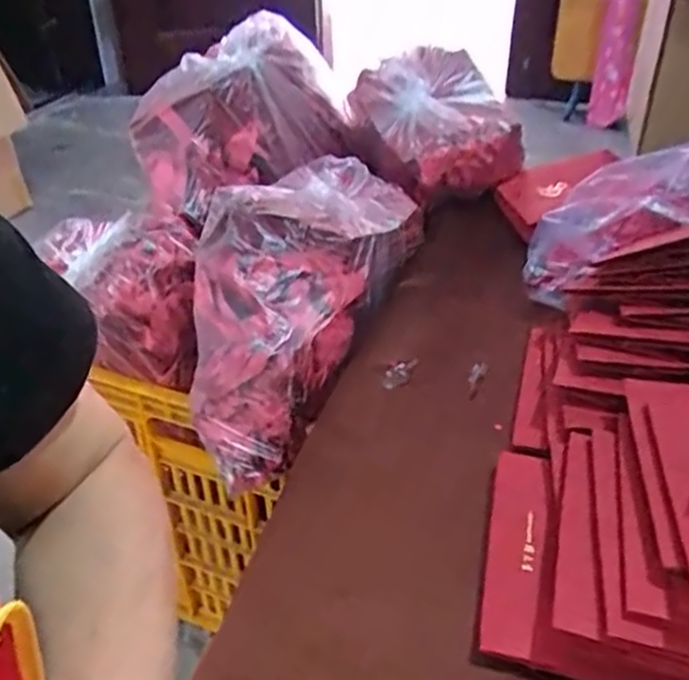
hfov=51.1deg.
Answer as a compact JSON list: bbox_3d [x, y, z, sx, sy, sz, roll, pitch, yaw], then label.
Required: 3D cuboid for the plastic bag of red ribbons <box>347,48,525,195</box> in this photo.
[{"bbox_3d":[0.097,-0.246,0.797,0.151,0.108,0.176,-10,36,-14],"label":"plastic bag of red ribbons"}]

